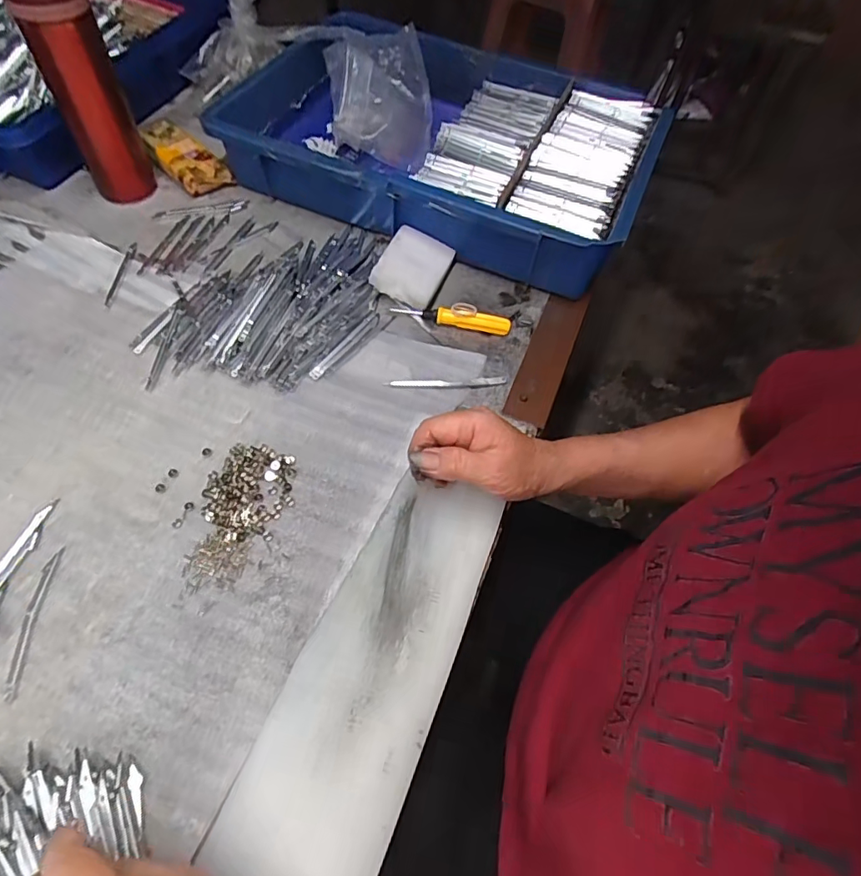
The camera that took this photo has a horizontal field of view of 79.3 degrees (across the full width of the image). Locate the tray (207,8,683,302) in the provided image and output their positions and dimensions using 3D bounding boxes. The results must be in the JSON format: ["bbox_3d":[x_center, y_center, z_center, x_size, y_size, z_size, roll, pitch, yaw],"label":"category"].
[{"bbox_3d":[0.014,-0.321,0.576,0.417,0.110,0.267,22,61,8],"label":"tray"}]

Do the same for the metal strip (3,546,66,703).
[{"bbox_3d":[-0.263,0.119,0.342,0.009,0.004,0.094,0,60,-4],"label":"metal strip"}]

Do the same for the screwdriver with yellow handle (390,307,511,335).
[{"bbox_3d":[0.020,-0.115,0.491,0.111,0.018,0.011,11,60,2],"label":"screwdriver with yellow handle"}]

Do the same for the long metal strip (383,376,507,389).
[{"bbox_3d":[0.015,-0.050,0.465,0.108,0.006,0.011,-3,60,-6],"label":"long metal strip"}]

